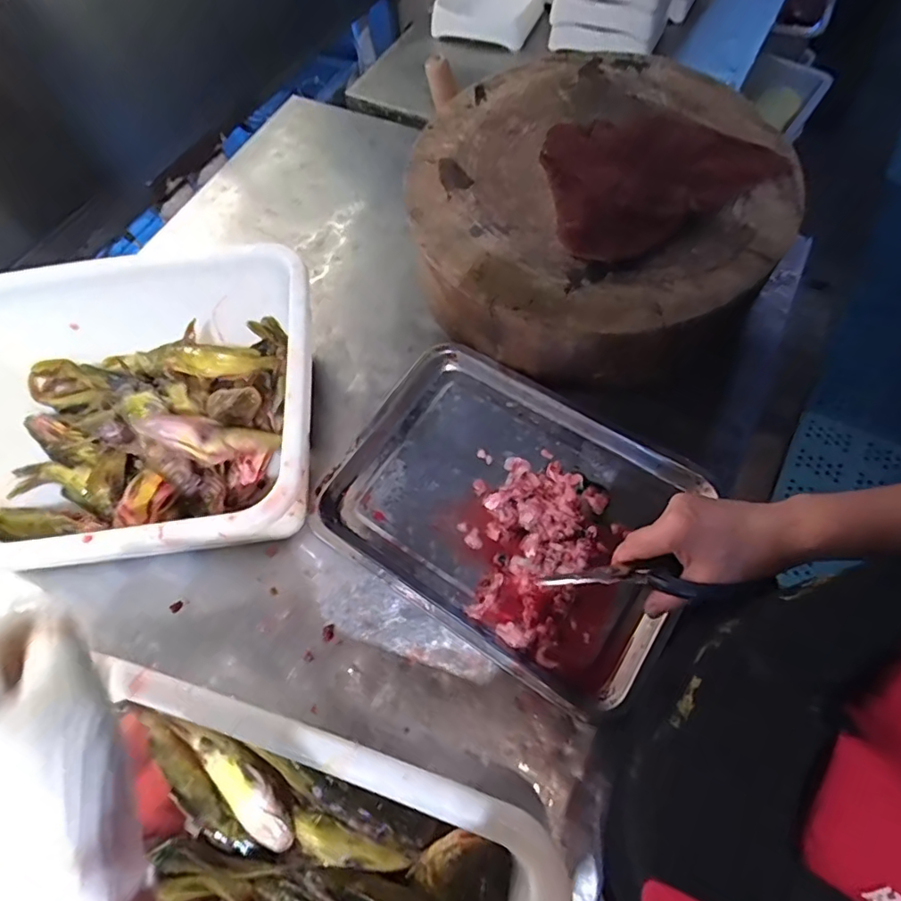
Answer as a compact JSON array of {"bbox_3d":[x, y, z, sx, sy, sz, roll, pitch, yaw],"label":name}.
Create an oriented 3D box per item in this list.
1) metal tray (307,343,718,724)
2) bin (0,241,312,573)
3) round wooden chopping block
[{"bbox_3d":[0.056,0.055,0.523,0.328,0.039,0.247,30,69,17],"label":"metal tray"},{"bbox_3d":[-0.310,-0.034,0.530,0.375,0.136,0.298,-1,63,4],"label":"bin"},{"bbox_3d":[0.139,-0.243,0.571,0.364,0.154,0.325,25,68,16],"label":"round wooden chopping block"}]

